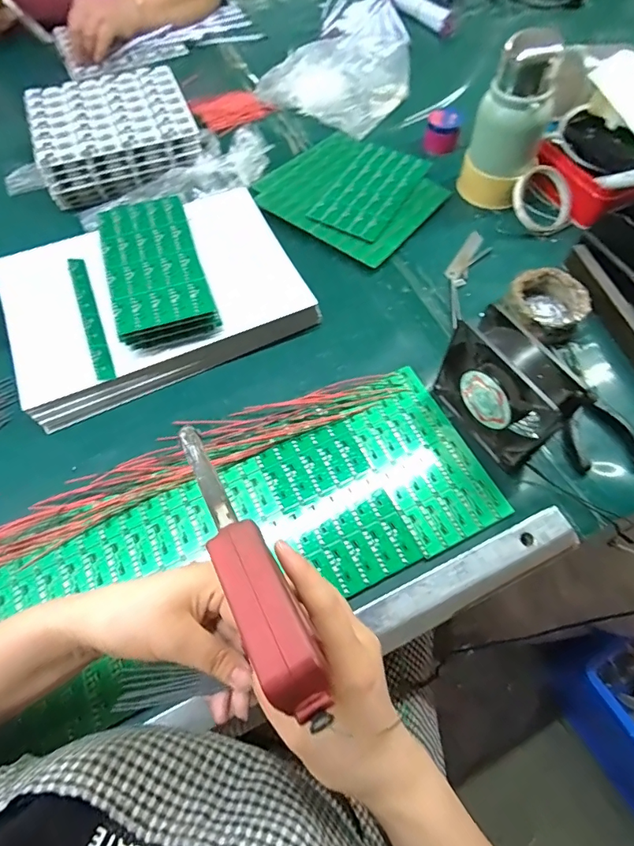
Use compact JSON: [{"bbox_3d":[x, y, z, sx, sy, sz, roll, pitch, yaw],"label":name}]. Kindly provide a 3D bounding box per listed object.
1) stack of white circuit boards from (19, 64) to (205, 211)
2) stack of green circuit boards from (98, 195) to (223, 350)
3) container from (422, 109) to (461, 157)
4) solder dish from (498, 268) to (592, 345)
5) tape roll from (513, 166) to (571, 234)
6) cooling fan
[{"bbox_3d":[-0.299,-0.424,0.665,0.220,0.066,0.184,-23,65,-13],"label":"stack of white circuit boards"},{"bbox_3d":[-0.183,-0.174,0.514,0.100,0.033,0.185,-17,63,-10],"label":"stack of green circuit boards"},{"bbox_3d":[0.193,-0.444,0.696,0.053,0.044,0.057,12,62,6],"label":"container"},{"bbox_3d":[0.268,-0.137,0.538,0.083,0.041,0.086,0,62,-1],"label":"solder dish"},{"bbox_3d":[0.307,-0.302,0.620,0.072,0.012,0.085,-38,105,3],"label":"tape roll"},{"bbox_3d":[0.177,-0.030,0.441,0.051,0.114,0.124,-31,66,-16],"label":"cooling fan"}]

